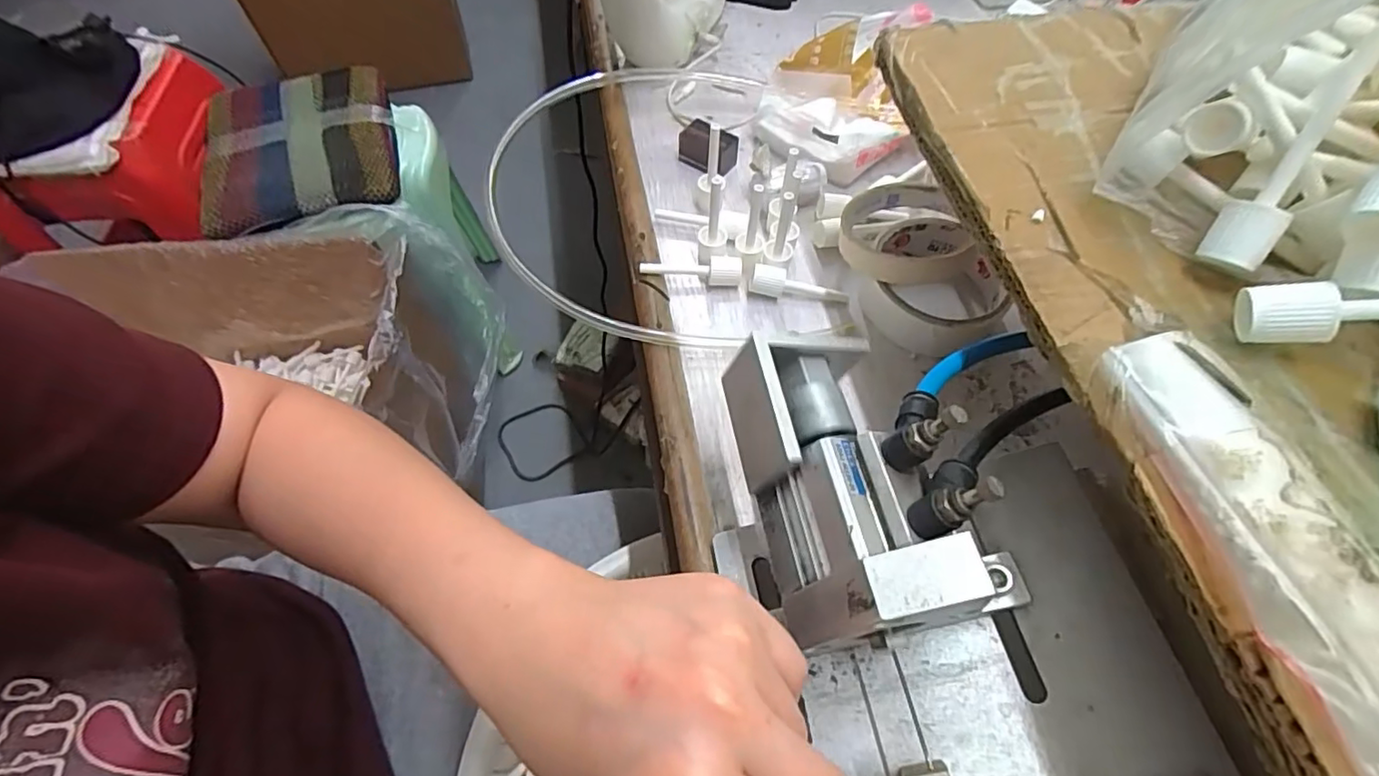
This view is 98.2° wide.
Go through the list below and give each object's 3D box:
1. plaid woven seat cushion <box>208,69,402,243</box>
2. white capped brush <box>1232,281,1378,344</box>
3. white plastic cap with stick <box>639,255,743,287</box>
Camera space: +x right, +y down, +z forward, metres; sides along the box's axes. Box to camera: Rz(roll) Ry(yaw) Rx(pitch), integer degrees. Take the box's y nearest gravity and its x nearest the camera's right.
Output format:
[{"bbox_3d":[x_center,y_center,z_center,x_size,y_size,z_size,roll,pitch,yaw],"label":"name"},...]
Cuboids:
[{"bbox_3d":[-0.561,-0.349,0.853,0.256,0.026,0.326,-15,61,-9],"label":"plaid woven seat cushion"},{"bbox_3d":[0.210,-0.023,0.179,0.073,0.014,0.014,-1,57,22],"label":"white capped brush"},{"bbox_3d":[0.001,-0.075,0.388,0.064,0.017,0.013,4,60,3],"label":"white plastic cap with stick"}]

